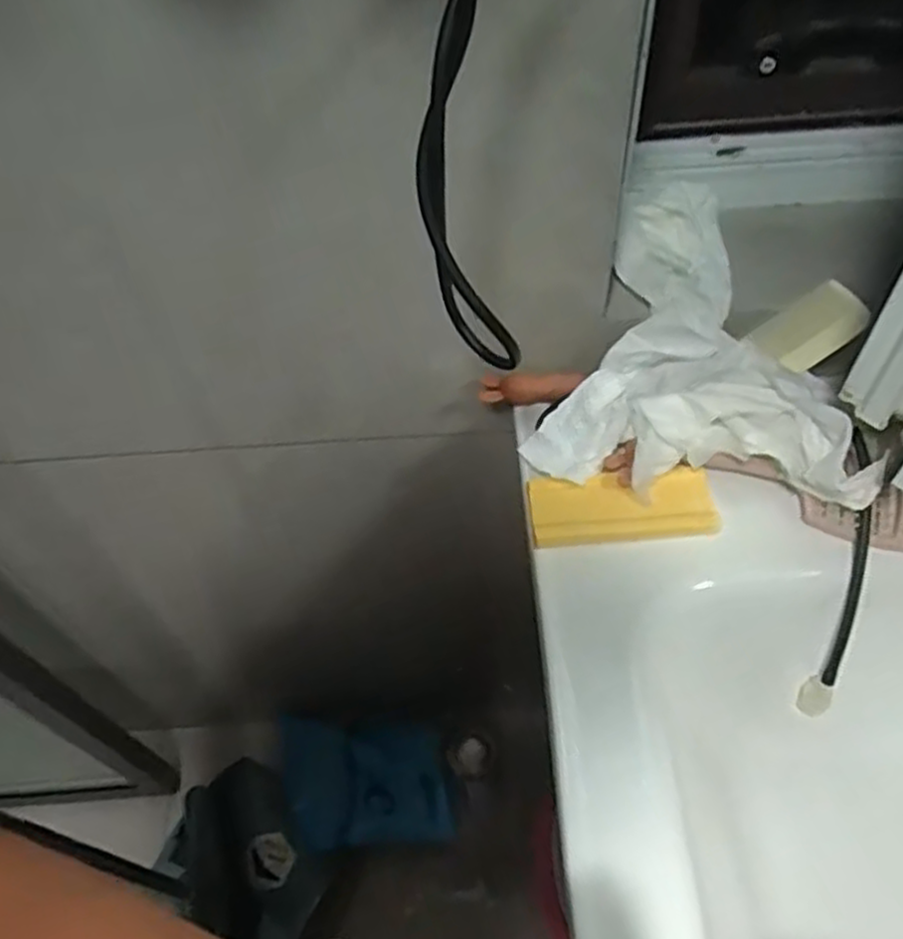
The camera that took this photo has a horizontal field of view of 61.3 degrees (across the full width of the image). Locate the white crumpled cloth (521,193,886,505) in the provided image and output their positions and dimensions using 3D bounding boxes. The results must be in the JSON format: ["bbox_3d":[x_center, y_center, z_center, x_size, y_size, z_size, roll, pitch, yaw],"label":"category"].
[{"bbox_3d":[0.193,-0.094,0.567,0.217,0.082,0.228,10,56,12],"label":"white crumpled cloth"}]

